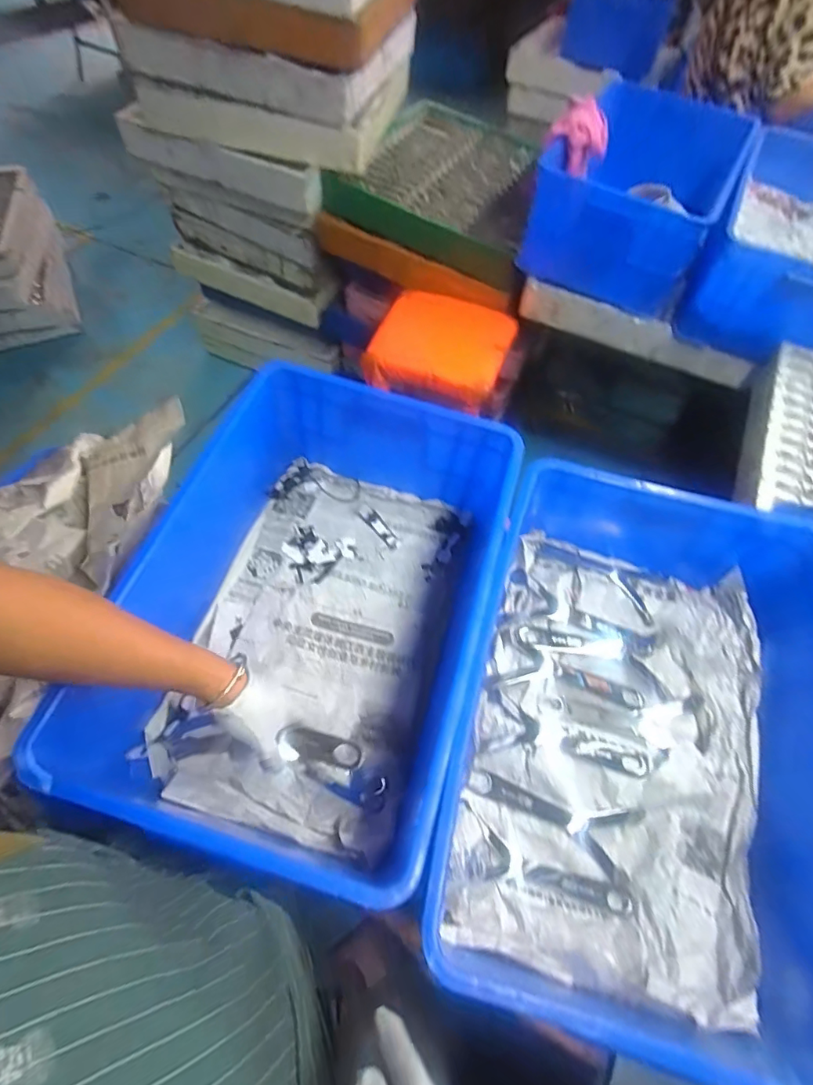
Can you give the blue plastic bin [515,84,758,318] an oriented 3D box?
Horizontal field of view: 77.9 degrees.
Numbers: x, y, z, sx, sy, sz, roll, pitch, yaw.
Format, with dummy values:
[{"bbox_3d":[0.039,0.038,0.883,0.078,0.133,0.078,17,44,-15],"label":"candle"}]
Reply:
[{"bbox_3d":[0.518,-0.789,1.146,0.361,0.198,0.488,25,63,12],"label":"blue plastic bin"}]

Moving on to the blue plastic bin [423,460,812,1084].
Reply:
[{"bbox_3d":[0.248,0.202,0.543,0.365,0.165,0.562,17,61,8],"label":"blue plastic bin"}]

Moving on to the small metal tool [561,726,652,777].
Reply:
[{"bbox_3d":[0.235,0.246,0.593,0.098,0.010,0.032,17,61,7],"label":"small metal tool"}]

